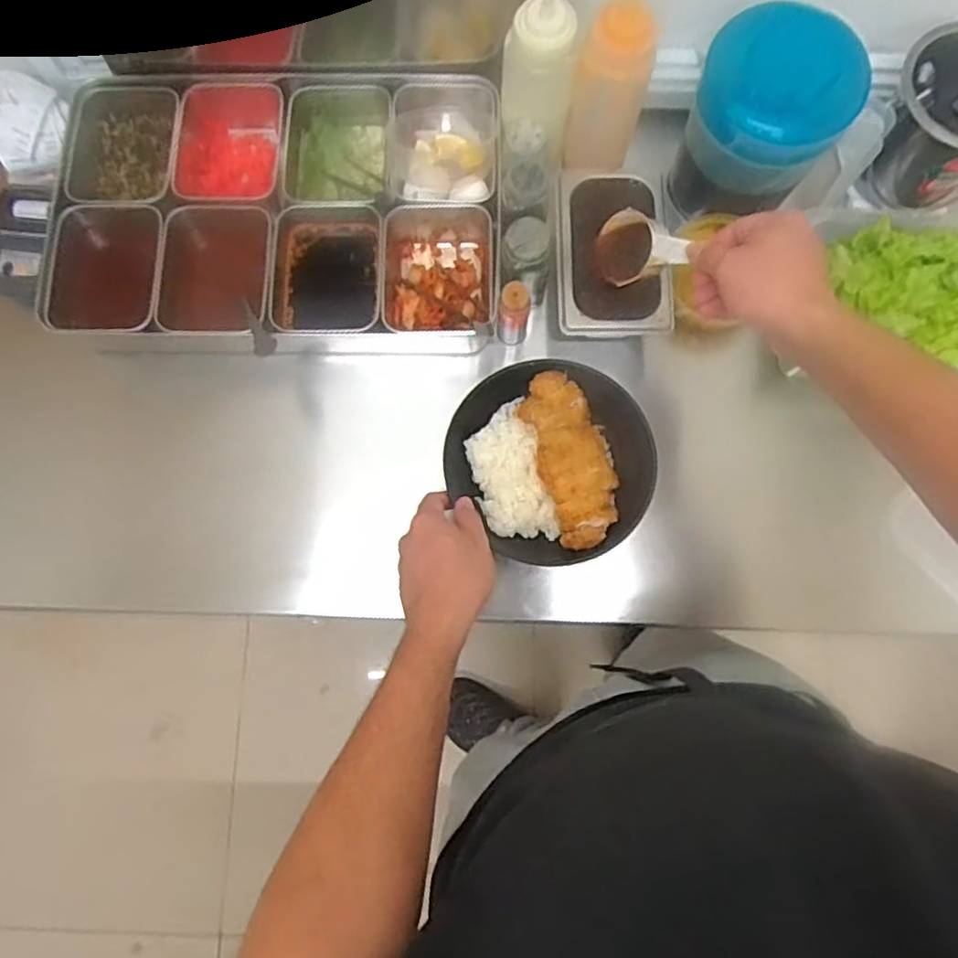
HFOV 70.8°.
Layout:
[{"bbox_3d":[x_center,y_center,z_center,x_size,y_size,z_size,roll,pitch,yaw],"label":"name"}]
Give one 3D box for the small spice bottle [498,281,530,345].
[{"bbox_3d":[0.033,-0.156,0.641,0.028,0.077,0.027,0,79,0],"label":"small spice bottle"}]

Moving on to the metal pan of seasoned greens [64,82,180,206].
[{"bbox_3d":[-0.361,-0.340,0.701,0.105,0.076,0.139,2,79,1],"label":"metal pan of seasoned greens"}]

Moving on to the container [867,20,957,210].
[{"bbox_3d":[0.446,-0.340,0.646,0.125,0.106,0.125,0,79,0],"label":"container"}]

